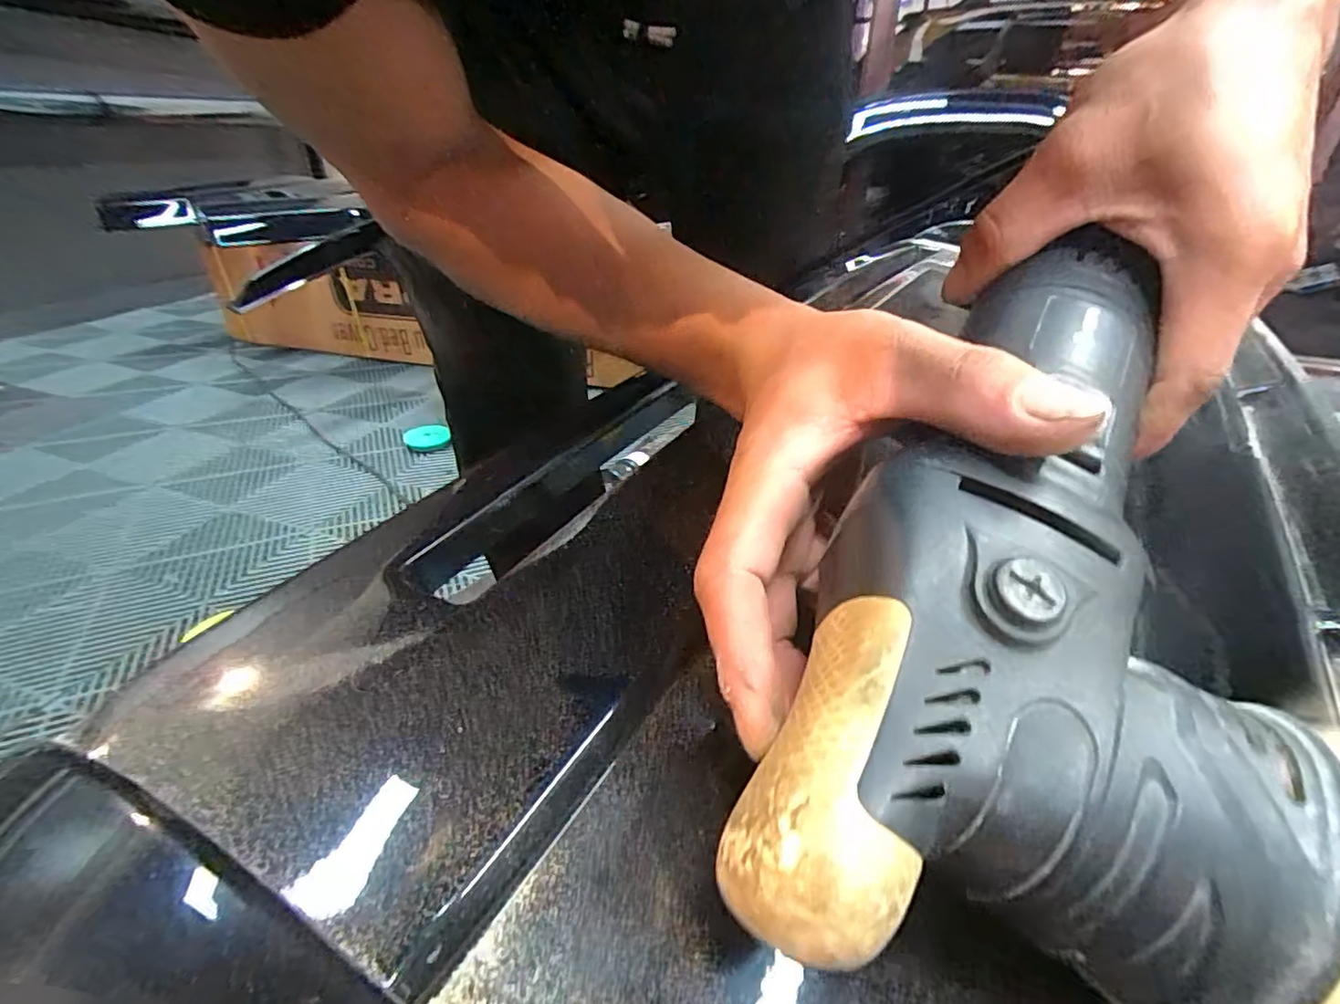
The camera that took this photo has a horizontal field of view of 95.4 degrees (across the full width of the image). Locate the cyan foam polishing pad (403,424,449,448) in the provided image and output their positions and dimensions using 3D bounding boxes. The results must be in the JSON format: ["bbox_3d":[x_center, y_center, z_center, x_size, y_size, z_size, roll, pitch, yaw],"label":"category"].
[{"bbox_3d":[-0.538,-0.146,1.352,0.094,0.014,0.070,-8,50,-26],"label":"cyan foam polishing pad"}]

